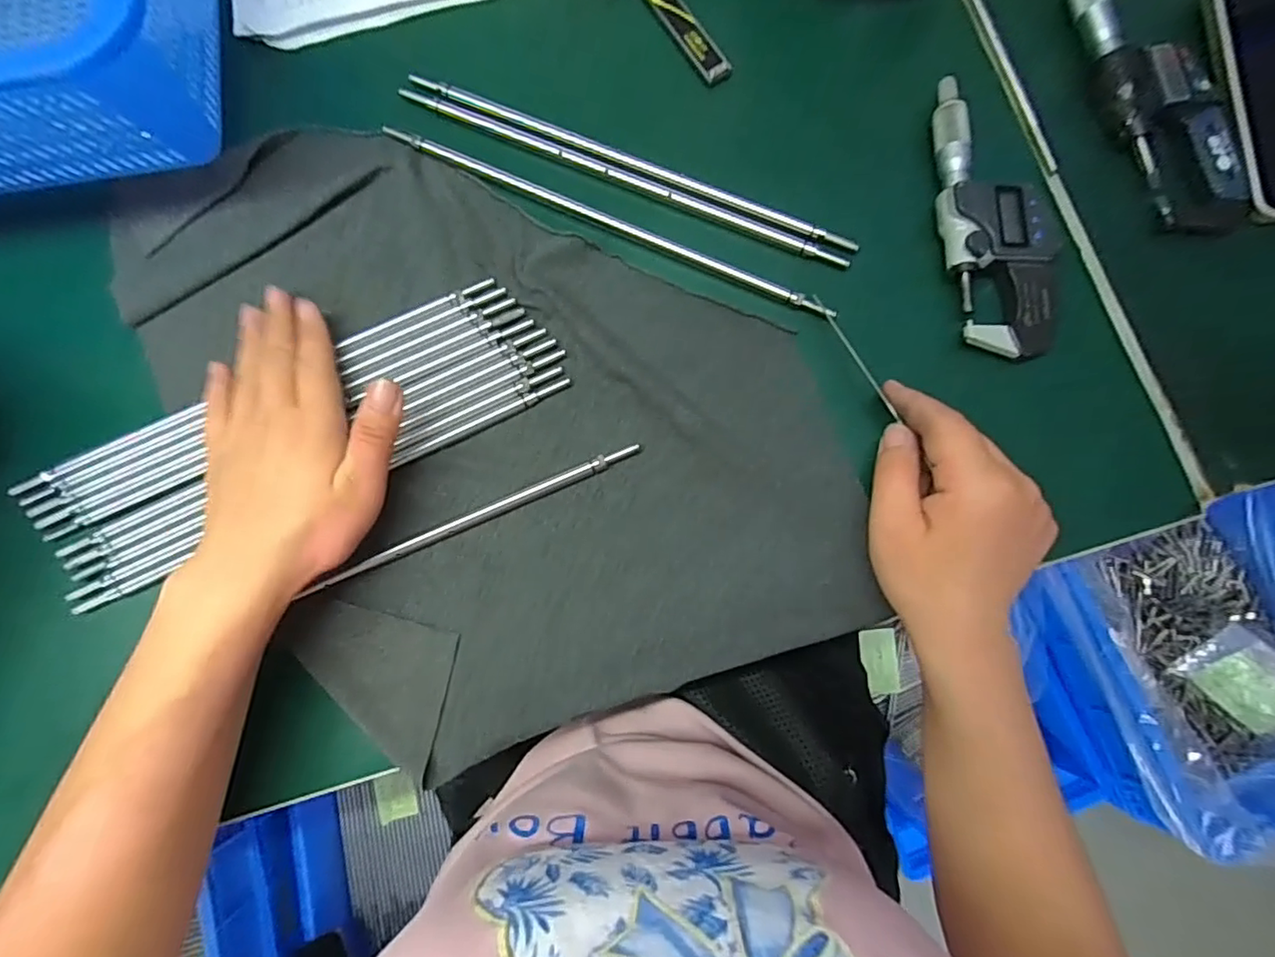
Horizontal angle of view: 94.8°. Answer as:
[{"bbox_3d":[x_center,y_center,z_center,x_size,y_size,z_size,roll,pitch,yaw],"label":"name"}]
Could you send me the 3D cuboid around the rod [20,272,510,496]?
[{"bbox_3d":[-0.207,-0.052,0.323,0.278,0.007,0.008,-25,82,-2],"label":"rod"}]

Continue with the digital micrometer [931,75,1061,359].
[{"bbox_3d":[0.188,-0.140,0.314,0.050,0.023,0.153,-10,82,0],"label":"digital micrometer"}]

